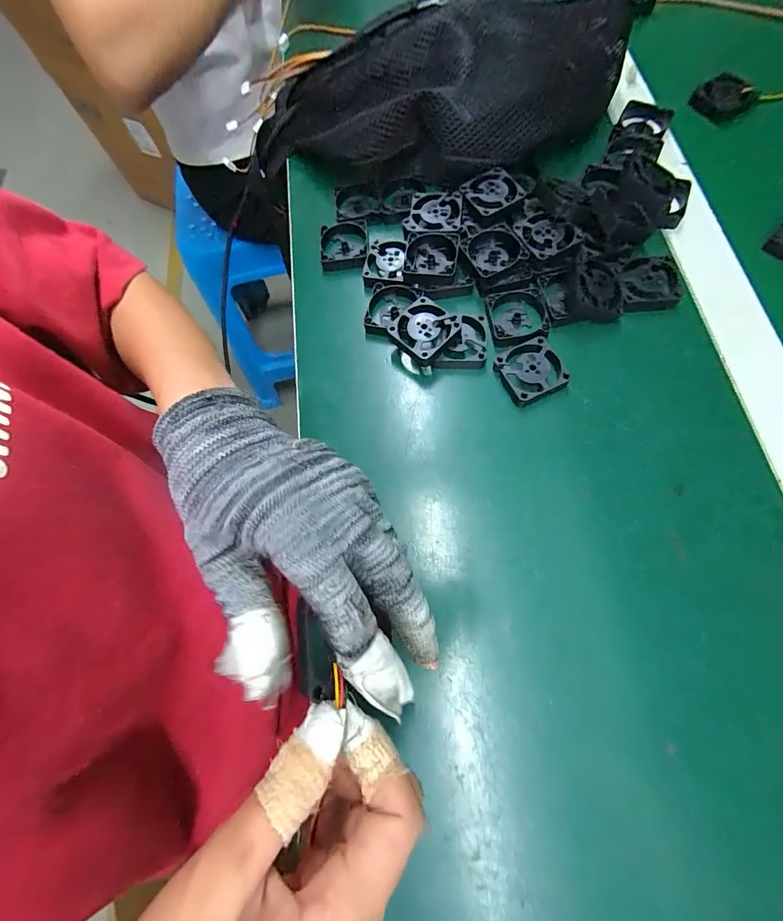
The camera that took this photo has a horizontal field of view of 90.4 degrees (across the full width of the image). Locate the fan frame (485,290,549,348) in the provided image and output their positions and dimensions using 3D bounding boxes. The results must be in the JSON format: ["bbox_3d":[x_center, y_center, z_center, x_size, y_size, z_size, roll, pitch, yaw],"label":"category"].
[{"bbox_3d":[0.093,-0.105,0.288,0.042,0.010,0.045,-9,71,3],"label":"fan frame"}]

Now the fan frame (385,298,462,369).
[{"bbox_3d":[0.023,-0.092,0.280,0.042,0.013,0.042,35,78,15],"label":"fan frame"}]

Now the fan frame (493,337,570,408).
[{"bbox_3d":[0.097,-0.062,0.272,0.042,0.009,0.041,-30,72,-4],"label":"fan frame"}]

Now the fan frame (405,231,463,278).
[{"bbox_3d":[0.031,-0.159,0.303,0.041,0.015,0.039,7,73,8],"label":"fan frame"}]

